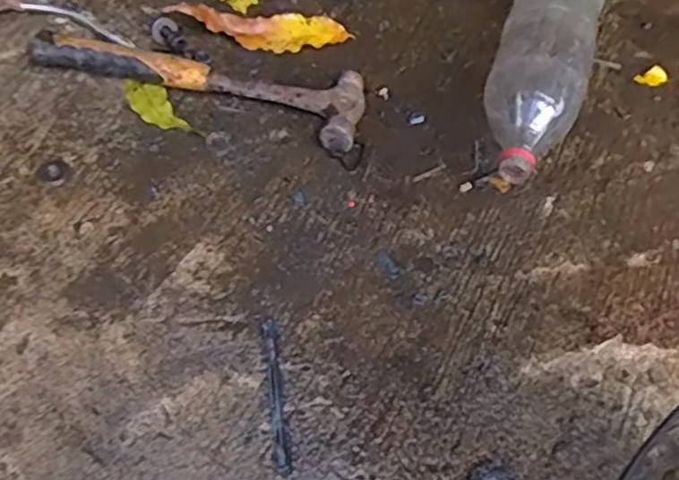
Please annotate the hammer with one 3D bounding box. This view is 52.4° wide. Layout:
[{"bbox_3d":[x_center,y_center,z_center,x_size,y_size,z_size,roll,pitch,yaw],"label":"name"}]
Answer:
[{"bbox_3d":[-0.137,-0.166,0.691,0.331,0.039,0.091,13,58,4],"label":"hammer"}]

